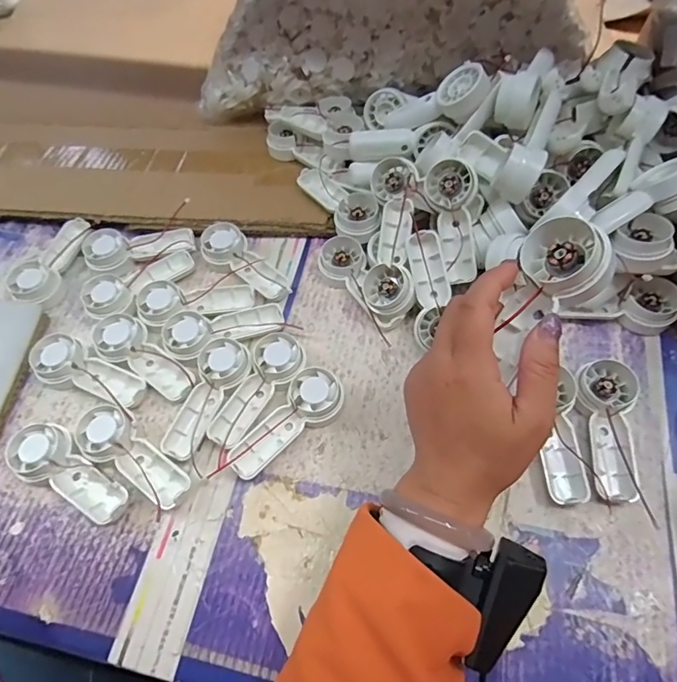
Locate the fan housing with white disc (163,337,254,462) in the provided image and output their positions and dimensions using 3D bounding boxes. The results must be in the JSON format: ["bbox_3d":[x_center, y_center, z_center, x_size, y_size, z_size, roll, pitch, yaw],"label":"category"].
[{"bbox_3d":[-0.117,0.046,0.406,0.043,0.016,0.109,28,65,17],"label":"fan housing with white disc"}]

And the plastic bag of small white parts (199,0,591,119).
[{"bbox_3d":[0.059,-0.438,0.568,0.436,0.131,0.293,1,60,3],"label":"plastic bag of small white parts"}]

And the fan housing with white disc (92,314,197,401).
[{"bbox_3d":[-0.176,0.015,0.425,0.109,0.017,0.042,33,67,20],"label":"fan housing with white disc"}]

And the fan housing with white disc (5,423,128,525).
[{"bbox_3d":[-0.215,0.104,0.378,0.107,0.025,0.044,24,64,15],"label":"fan housing with white disc"}]

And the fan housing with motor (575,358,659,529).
[{"bbox_3d":[0.220,0.071,0.371,0.047,0.021,0.121,-3,60,1],"label":"fan housing with motor"}]

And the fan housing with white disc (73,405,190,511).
[{"bbox_3d":[-0.169,0.094,0.382,0.104,0.024,0.039,33,67,20],"label":"fan housing with white disc"}]

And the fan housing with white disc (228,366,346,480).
[{"bbox_3d":[-0.044,0.066,0.393,0.107,0.020,0.043,-34,64,-16],"label":"fan housing with white disc"}]

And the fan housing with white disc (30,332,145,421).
[{"bbox_3d":[-0.222,0.032,0.419,0.115,0.023,0.041,24,64,15],"label":"fan housing with white disc"}]

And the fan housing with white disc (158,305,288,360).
[{"bbox_3d":[-0.108,-0.014,0.443,0.110,0.018,0.044,-14,63,-18],"label":"fan housing with white disc"}]

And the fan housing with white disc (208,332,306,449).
[{"bbox_3d":[-0.073,0.039,0.405,0.044,0.016,0.108,36,71,19],"label":"fan housing with white disc"}]

